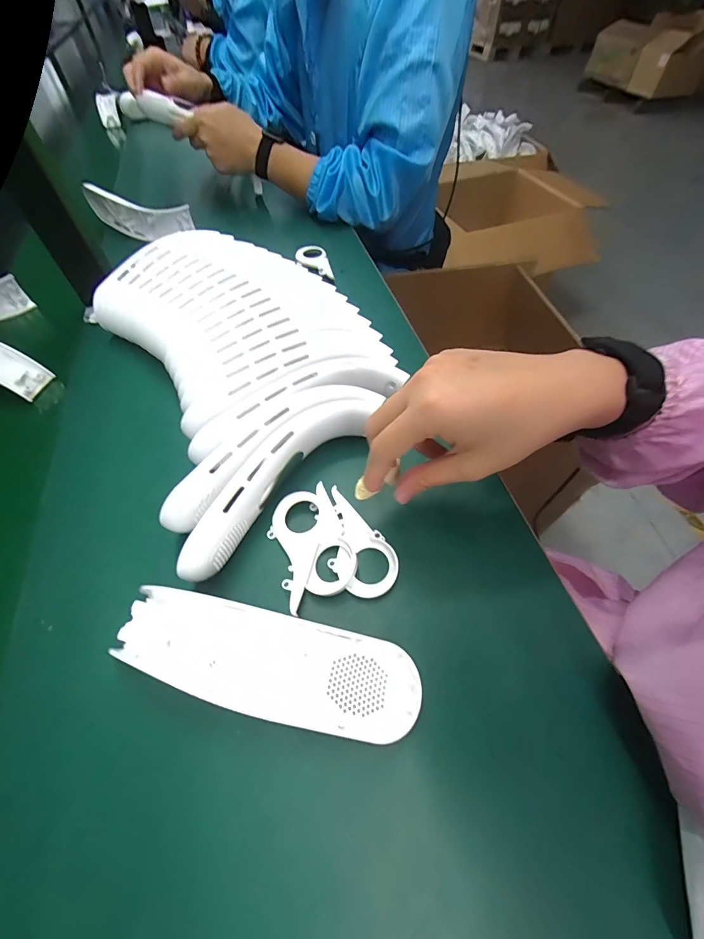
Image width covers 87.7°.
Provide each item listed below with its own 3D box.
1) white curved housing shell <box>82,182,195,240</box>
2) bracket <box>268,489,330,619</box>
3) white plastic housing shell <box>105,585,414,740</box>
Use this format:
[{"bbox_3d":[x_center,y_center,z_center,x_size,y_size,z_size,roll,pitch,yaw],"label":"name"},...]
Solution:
[{"bbox_3d":[-0.338,-0.413,0.590,0.164,0.056,0.060,26,61,20],"label":"white curved housing shell"},{"bbox_3d":[-0.047,0.057,0.281,0.045,0.008,0.088,12,57,12],"label":"bracket"},{"bbox_3d":[-0.054,0.117,0.226,0.188,0.028,0.055,10,56,10],"label":"white plastic housing shell"}]

